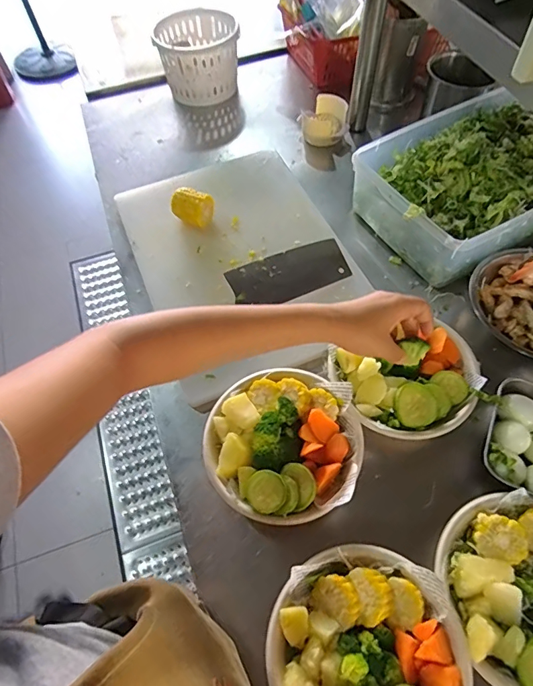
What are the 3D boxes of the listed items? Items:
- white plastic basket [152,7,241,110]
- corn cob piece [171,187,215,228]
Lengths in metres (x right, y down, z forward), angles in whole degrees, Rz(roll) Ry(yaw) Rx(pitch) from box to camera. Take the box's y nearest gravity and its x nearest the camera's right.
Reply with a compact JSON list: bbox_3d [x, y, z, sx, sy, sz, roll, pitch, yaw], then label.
[{"bbox_3d":[-0.141,-0.598,0.932,0.167,0.116,0.161,-11,60,-4],"label":"white plastic basket"},{"bbox_3d":[-0.122,-0.220,0.727,0.065,0.044,0.047,15,61,11],"label":"corn cob piece"}]

